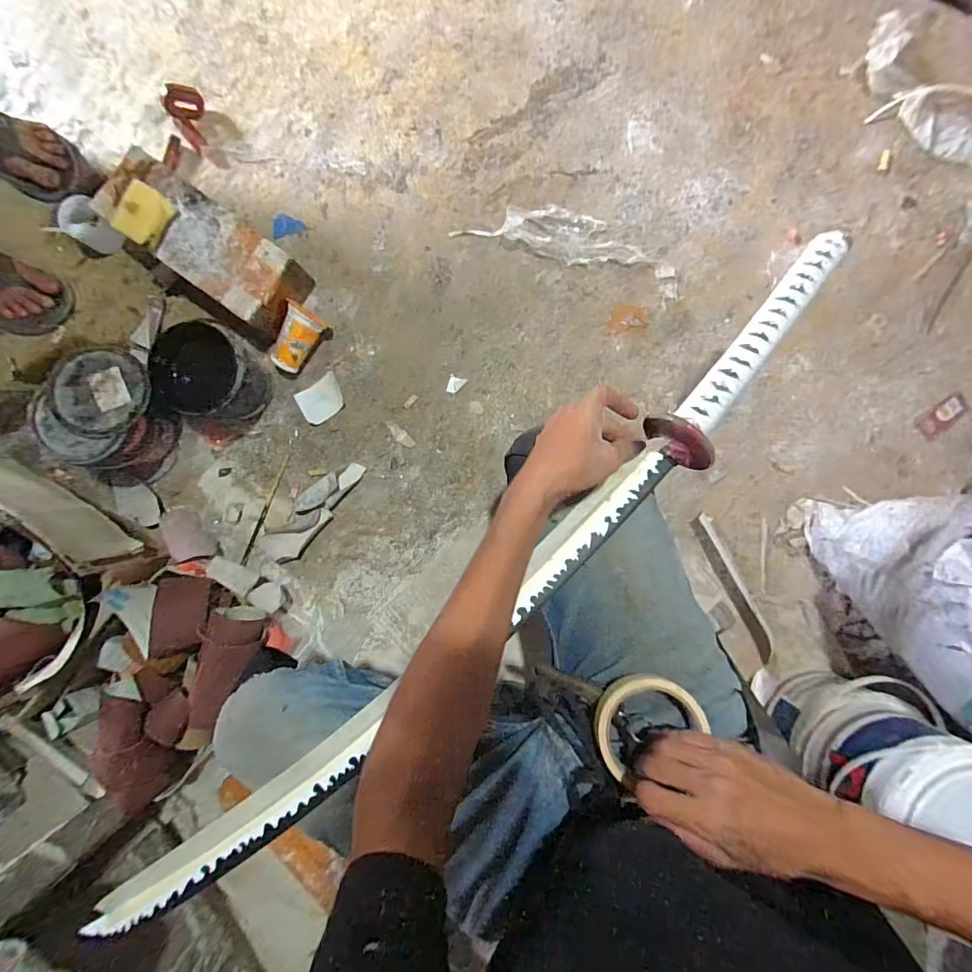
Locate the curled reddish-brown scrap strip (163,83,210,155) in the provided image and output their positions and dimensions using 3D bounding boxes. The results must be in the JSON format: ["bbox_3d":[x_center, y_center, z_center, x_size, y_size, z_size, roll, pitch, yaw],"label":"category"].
[{"bbox_3d":[-0.473,-0.594,0.722,0.058,0.049,0.089,-32,86,2],"label":"curled reddish-brown scrap strip"}]

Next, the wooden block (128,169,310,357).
[{"bbox_3d":[-0.399,-0.342,0.687,0.248,0.106,0.121,33,90,4],"label":"wooden block"}]

